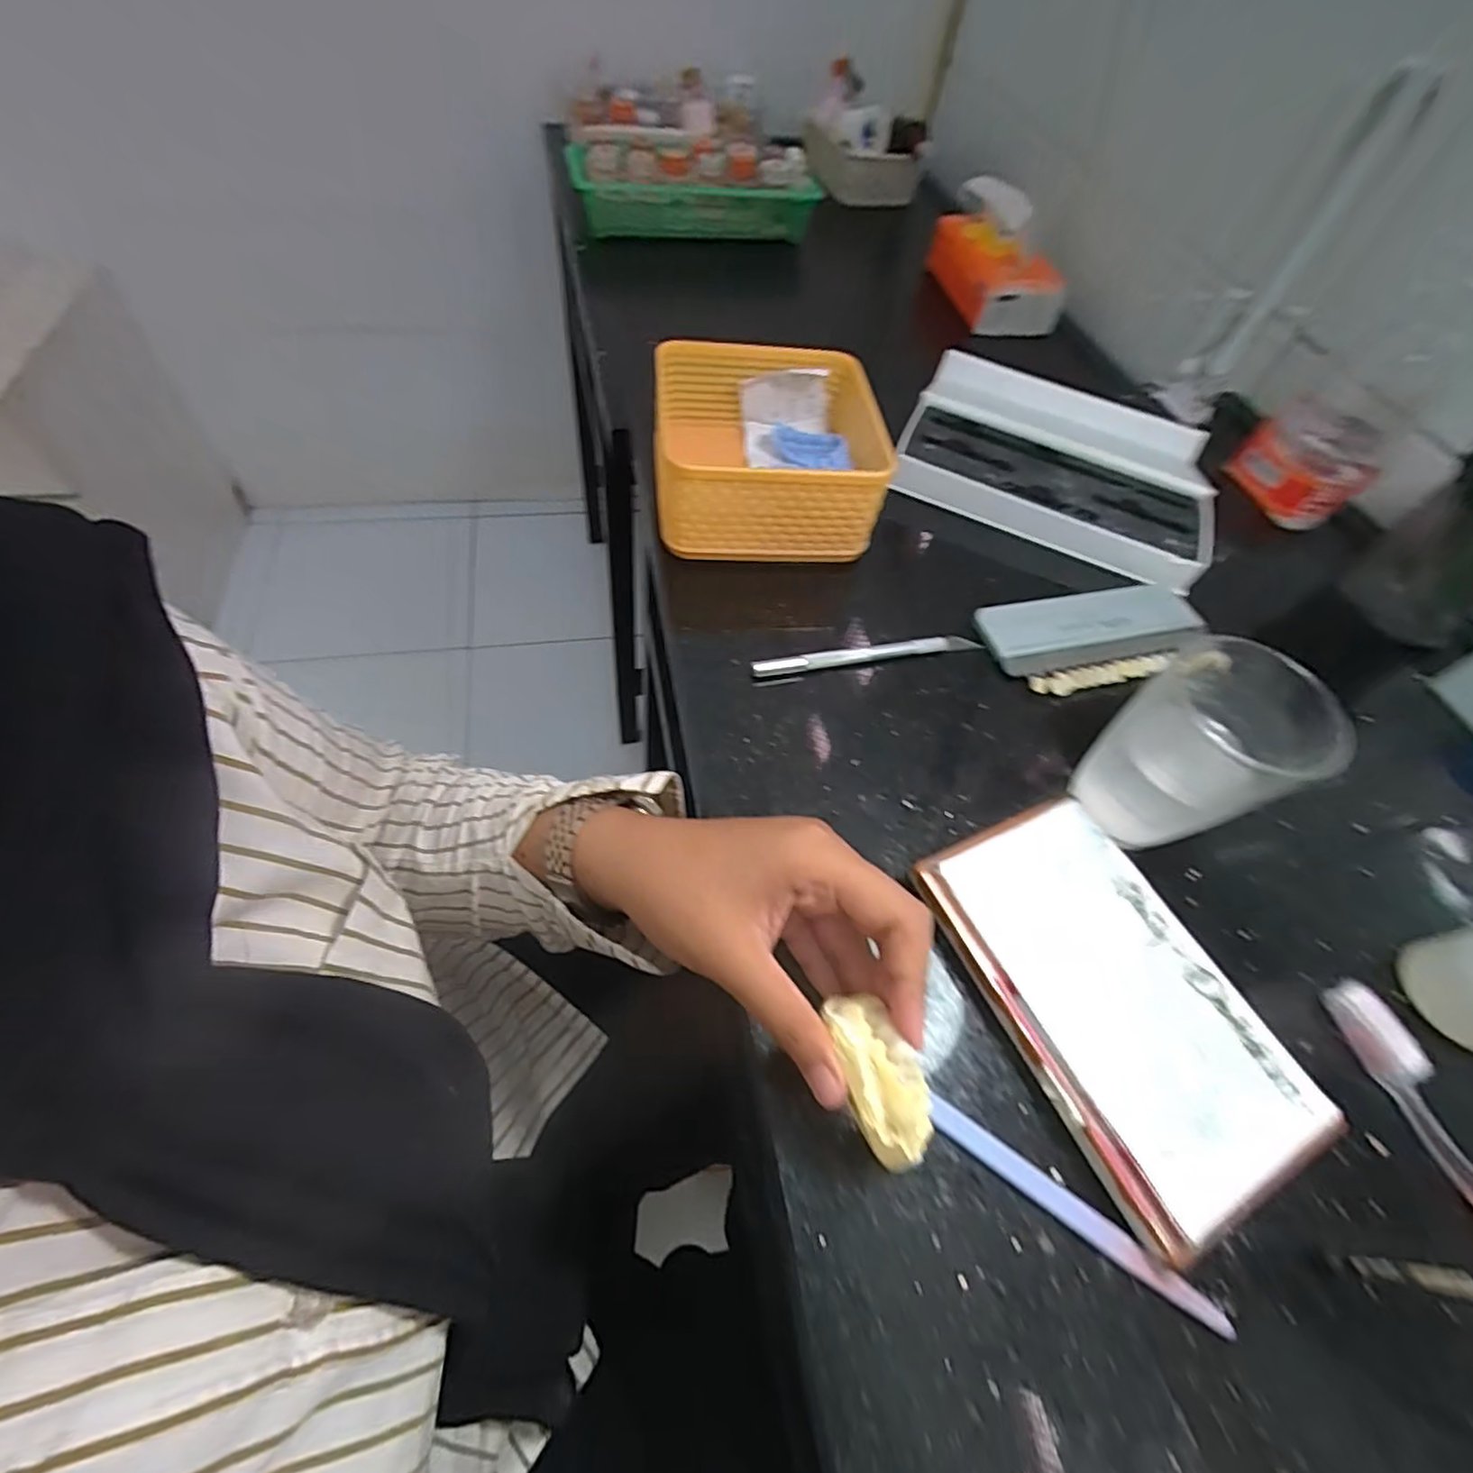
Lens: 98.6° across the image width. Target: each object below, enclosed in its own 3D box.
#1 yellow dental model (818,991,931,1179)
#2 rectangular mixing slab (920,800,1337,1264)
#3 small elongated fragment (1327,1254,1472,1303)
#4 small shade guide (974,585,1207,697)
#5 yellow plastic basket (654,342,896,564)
[{"bbox_3d":[0.047,0.113,0.208,0.024,0.017,0.051,-18,68,-13],"label":"yellow dental model"},{"bbox_3d":[0.151,0.103,0.259,0.091,0.021,0.150,-19,60,-21],"label":"rectangular mixing slab"},{"bbox_3d":[0.213,0.176,0.209,0.008,0.056,0.007,12,54,-1],"label":"small elongated fragment"},{"bbox_3d":[0.224,-0.062,0.386,0.151,0.013,0.068,-10,57,-15],"label":"small shade guide"},{"bbox_3d":[0.016,-0.180,0.405,0.137,0.066,0.138,2,57,-5],"label":"yellow plastic basket"}]

